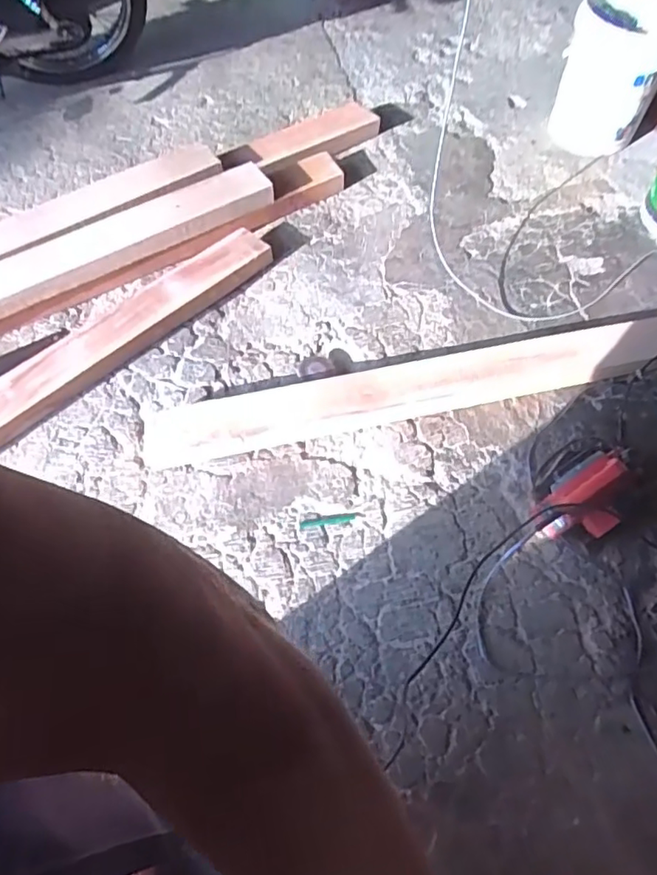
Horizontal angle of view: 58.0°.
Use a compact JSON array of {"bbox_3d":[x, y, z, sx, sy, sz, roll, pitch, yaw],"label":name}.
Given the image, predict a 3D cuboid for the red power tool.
[{"bbox_3d":[0.518,0.135,1.207,0.234,0.146,0.140,-32,65,-16],"label":"red power tool"}]

